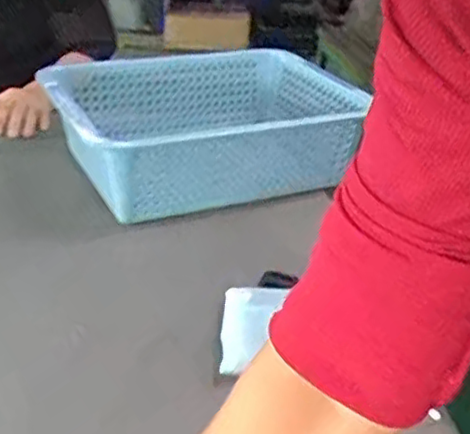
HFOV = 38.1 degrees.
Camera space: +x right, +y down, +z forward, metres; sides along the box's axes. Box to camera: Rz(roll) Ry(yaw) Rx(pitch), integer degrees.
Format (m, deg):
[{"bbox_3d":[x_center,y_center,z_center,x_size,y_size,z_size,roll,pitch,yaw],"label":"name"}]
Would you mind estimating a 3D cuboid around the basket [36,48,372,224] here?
[{"bbox_3d":[-0.032,-0.135,0.961,0.426,0.113,0.317,-11,31,-23],"label":"basket"}]

